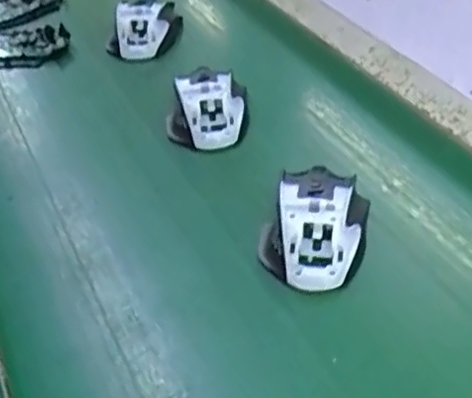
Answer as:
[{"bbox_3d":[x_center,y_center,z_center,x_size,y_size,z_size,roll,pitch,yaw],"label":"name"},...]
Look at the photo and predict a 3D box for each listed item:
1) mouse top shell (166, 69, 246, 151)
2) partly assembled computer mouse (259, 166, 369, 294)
[{"bbox_3d":[-0.024,-0.087,0.582,0.082,0.037,0.091,-4,42,1],"label":"mouse top shell"},{"bbox_3d":[0.058,0.015,0.461,0.074,0.035,0.105,11,44,17],"label":"partly assembled computer mouse"}]

